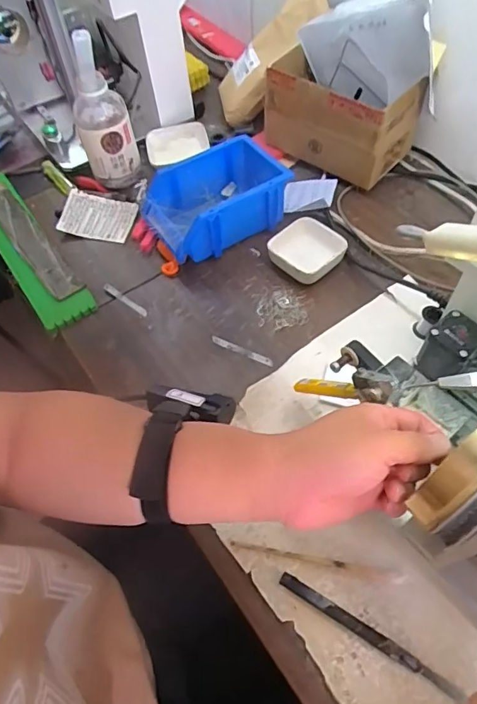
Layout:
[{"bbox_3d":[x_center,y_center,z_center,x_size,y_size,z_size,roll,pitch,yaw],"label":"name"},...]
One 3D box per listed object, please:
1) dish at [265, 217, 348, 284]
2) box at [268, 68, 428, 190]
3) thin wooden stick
[{"bbox_3d":[0.094,-0.137,0.645,0.085,0.027,0.096,38,64,25],"label":"dish"},{"bbox_3d":[0.149,-0.351,0.725,0.112,0.124,0.194,-41,63,-21],"label":"box"},{"bbox_3d":[0.072,0.191,0.440,0.158,0.004,0.010,9,55,8],"label":"thin wooden stick"}]

